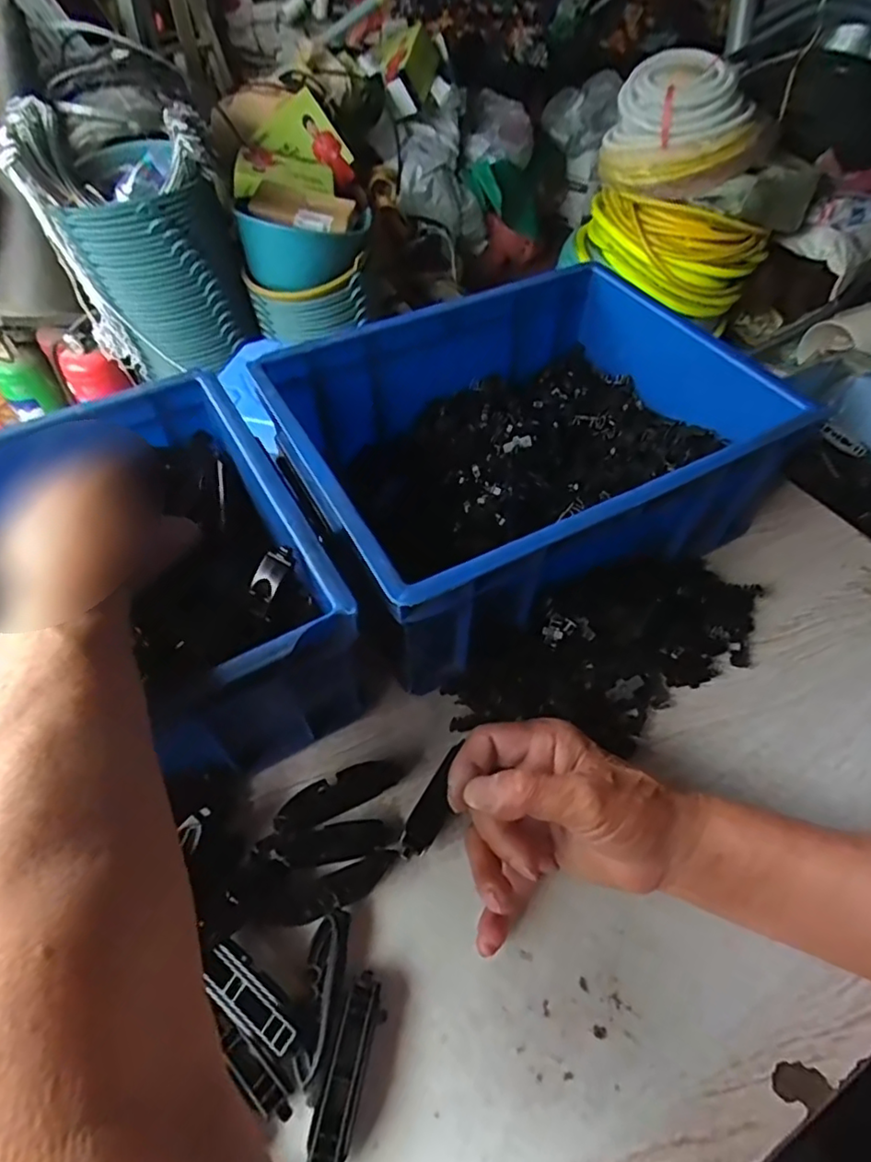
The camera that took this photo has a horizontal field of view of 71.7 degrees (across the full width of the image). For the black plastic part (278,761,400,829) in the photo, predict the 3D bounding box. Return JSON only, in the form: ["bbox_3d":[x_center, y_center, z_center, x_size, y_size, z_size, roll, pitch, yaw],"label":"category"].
[{"bbox_3d":[-0.061,0.133,0.378,0.078,0.004,0.022,-23,72,-16],"label":"black plastic part"}]

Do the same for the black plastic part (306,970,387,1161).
[{"bbox_3d":[-0.043,0.239,0.294,0.019,0.019,0.078,13,53,10],"label":"black plastic part"}]

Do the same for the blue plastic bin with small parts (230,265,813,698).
[{"bbox_3d":[0.069,-0.104,0.487,0.348,0.130,0.265,-22,55,-17],"label":"blue plastic bin with small parts"}]

